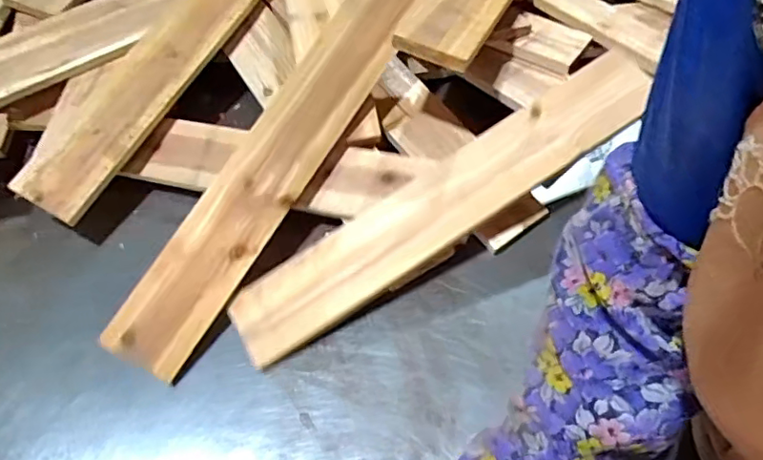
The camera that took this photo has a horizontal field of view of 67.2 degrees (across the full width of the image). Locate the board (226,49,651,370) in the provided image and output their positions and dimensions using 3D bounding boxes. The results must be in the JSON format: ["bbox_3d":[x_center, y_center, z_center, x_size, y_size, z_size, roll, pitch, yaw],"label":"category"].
[{"bbox_3d":[0.063,-0.029,0.594,0.482,0.014,0.086,-32,65,-3],"label":"board"}]

